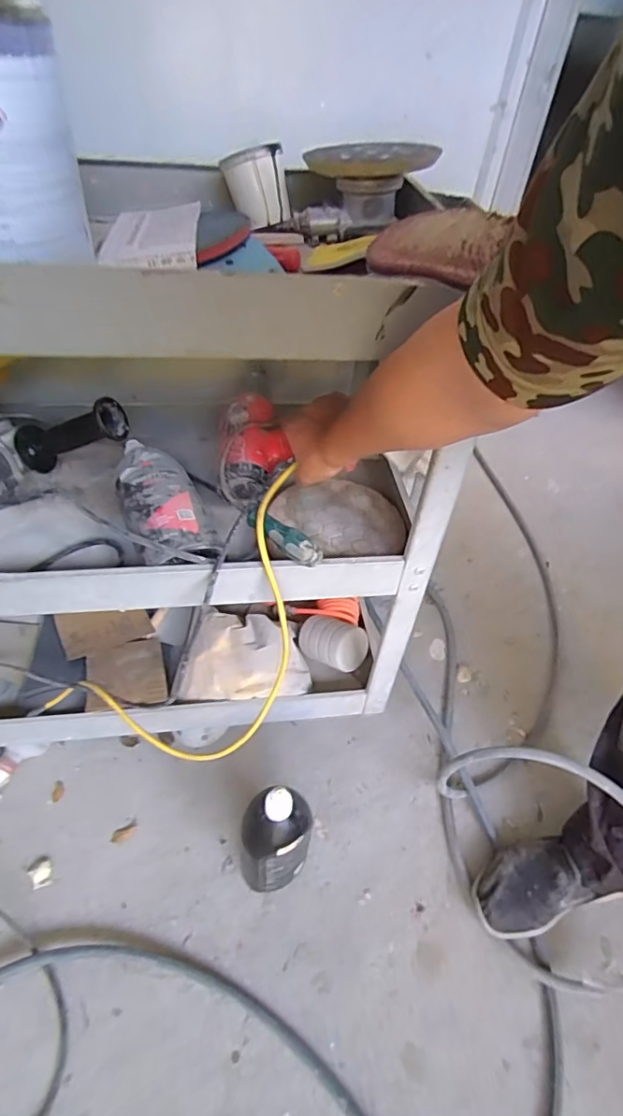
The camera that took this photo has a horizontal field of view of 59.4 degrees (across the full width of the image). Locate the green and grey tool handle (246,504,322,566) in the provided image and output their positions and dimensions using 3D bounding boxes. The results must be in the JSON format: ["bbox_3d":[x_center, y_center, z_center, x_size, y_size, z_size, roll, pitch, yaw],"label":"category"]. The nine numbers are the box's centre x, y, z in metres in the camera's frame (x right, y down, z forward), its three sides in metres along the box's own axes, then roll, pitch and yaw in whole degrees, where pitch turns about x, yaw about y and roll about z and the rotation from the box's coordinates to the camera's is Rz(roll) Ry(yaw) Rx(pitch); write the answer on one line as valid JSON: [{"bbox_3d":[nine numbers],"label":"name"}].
[{"bbox_3d":[-0.032,-0.024,0.611,0.094,0.030,0.023,32,53,24],"label":"green and grey tool handle"}]

